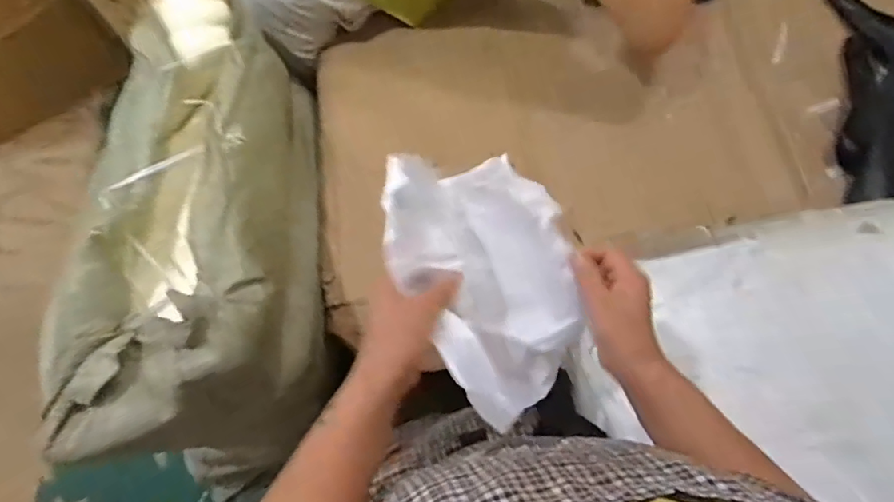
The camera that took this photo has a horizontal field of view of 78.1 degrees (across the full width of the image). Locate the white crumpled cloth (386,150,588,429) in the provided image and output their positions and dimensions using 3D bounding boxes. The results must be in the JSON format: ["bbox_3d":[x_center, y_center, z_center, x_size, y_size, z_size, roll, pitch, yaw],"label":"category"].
[{"bbox_3d":[0.041,0.023,0.515,0.156,0.157,0.227,-30,72,-9],"label":"white crumpled cloth"}]

